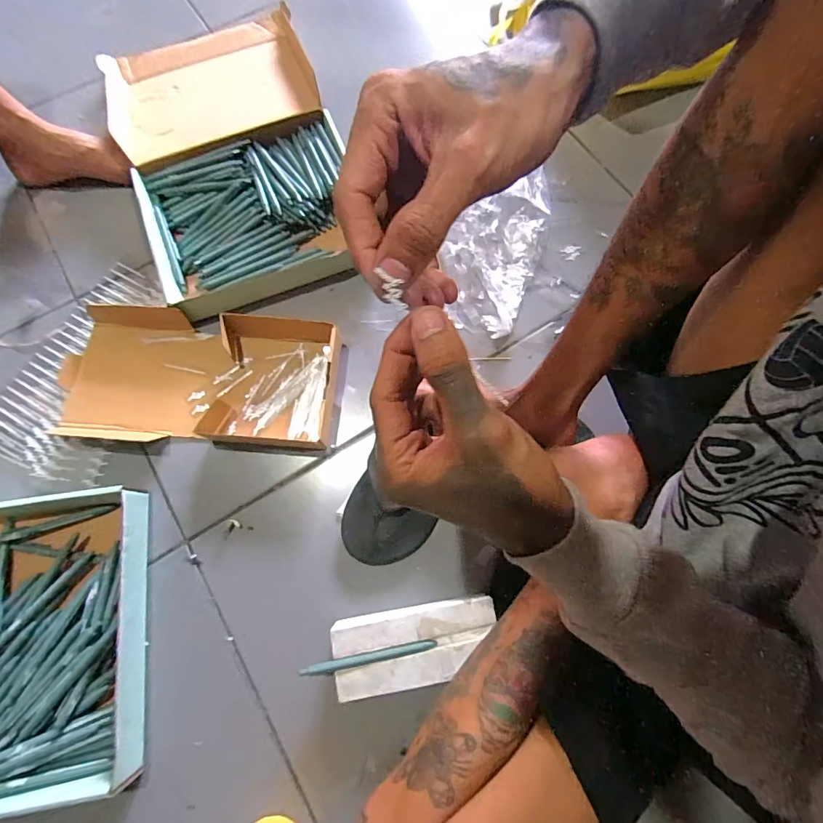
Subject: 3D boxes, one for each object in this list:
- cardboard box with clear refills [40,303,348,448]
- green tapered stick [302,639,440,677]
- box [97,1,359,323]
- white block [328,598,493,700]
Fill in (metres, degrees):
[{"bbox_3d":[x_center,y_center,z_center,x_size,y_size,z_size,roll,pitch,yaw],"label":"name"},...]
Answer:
[{"bbox_3d":[-0.289,-0.052,0.582,0.370,0.042,0.189,4,73,2],"label":"cardboard box with clear refills"},{"bbox_3d":[-0.047,0.267,0.467,0.146,0.007,0.013,-12,74,-3],"label":"green tapered stick"},{"bbox_3d":[-0.284,-0.416,0.682,0.317,0.055,0.548,-20,74,-5],"label":"box"},{"bbox_3d":[0.005,0.260,0.485,0.179,0.044,0.080,-10,73,-2],"label":"white block"}]

